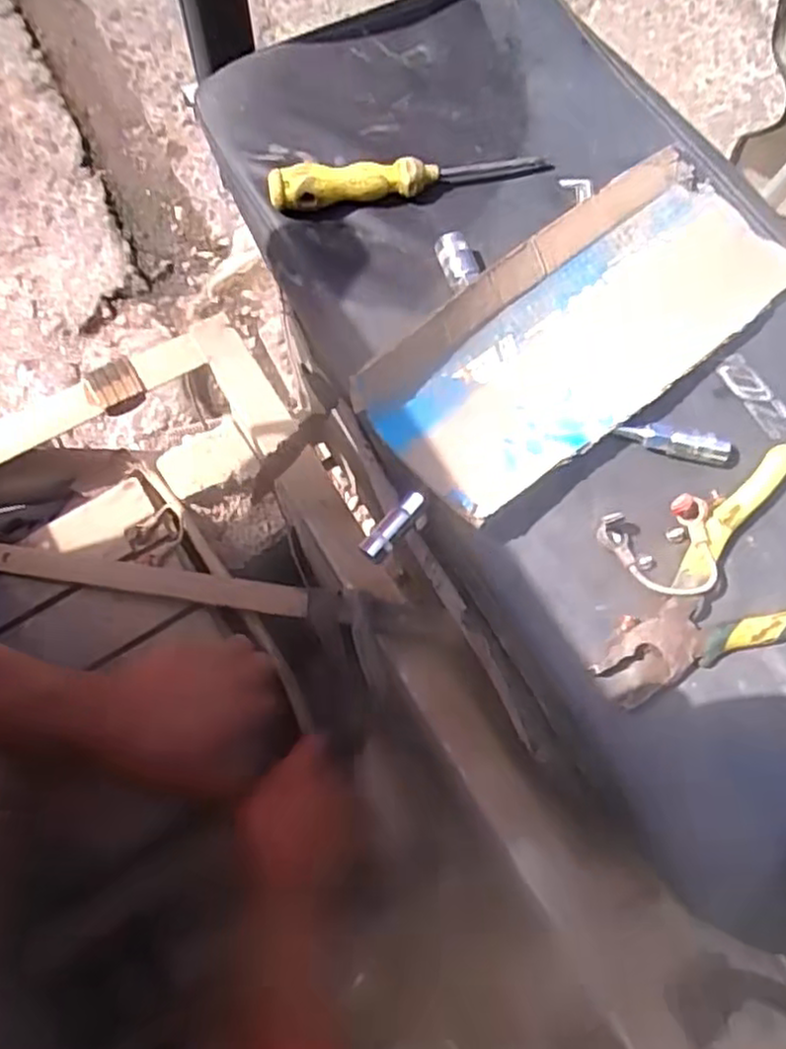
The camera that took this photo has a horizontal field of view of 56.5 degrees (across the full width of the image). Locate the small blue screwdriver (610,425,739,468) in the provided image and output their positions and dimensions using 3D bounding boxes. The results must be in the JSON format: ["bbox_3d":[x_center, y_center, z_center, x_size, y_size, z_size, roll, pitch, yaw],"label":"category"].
[{"bbox_3d":[0.179,-0.052,0.460,0.089,0.011,0.013,13,69,5],"label":"small blue screwdriver"}]

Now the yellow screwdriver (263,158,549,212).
[{"bbox_3d":[0.012,-0.245,0.515,0.196,0.029,0.028,-10,69,-4],"label":"yellow screwdriver"}]

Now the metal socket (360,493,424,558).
[{"bbox_3d":[0.000,0.000,0.447,0.010,0.010,0.049,40,74,14],"label":"metal socket"}]

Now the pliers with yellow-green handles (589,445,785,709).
[{"bbox_3d":[0.196,0.041,0.423,0.184,0.013,0.097,-34,72,-12],"label":"pliers with yellow-green handles"}]

